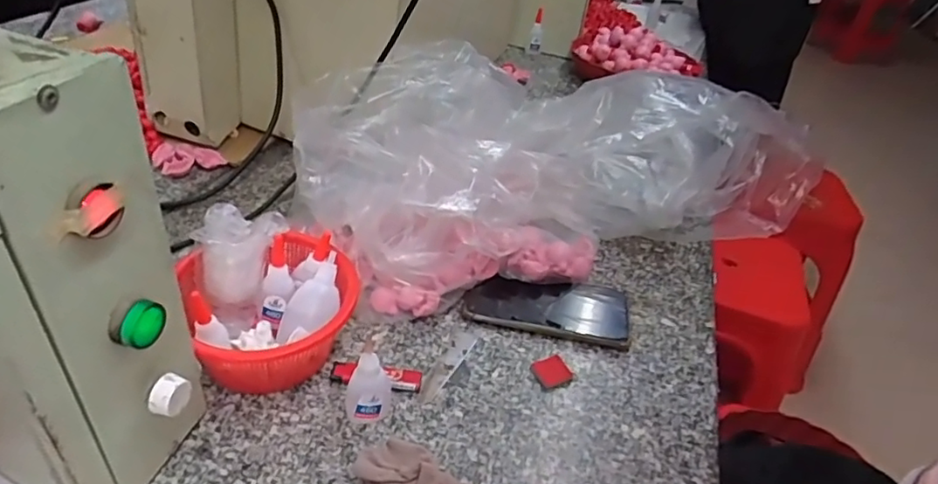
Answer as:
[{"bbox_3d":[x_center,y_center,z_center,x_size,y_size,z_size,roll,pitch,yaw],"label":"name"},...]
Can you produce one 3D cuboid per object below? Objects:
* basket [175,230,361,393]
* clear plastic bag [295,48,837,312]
[{"bbox_3d":[-0.163,0.059,0.502,0.134,0.080,0.144,-14,42,-27],"label":"basket"},{"bbox_3d":[0.112,-0.097,0.697,0.600,0.204,0.242,-12,41,-26],"label":"clear plastic bag"}]

